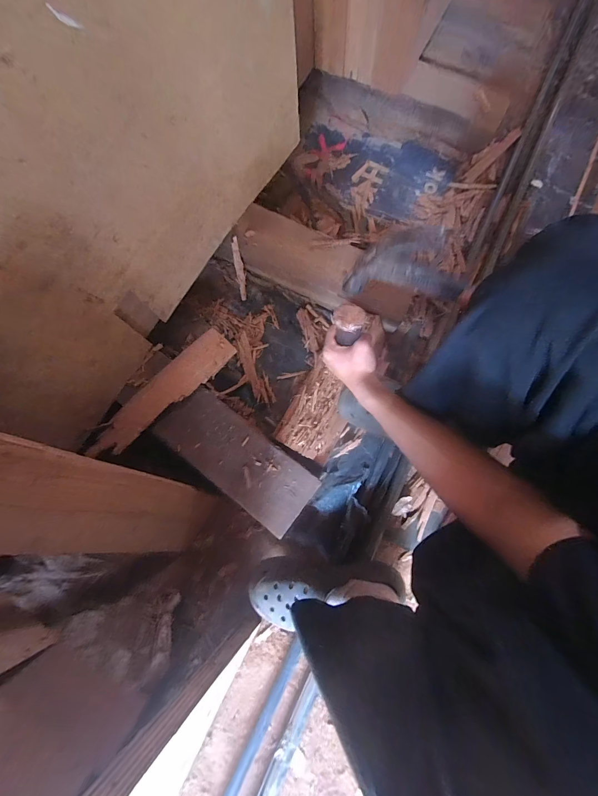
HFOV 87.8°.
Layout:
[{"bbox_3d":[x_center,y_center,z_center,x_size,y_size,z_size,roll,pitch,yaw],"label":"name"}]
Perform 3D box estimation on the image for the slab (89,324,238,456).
[{"bbox_3d":[-0.233,-0.010,0.533,0.066,0.019,0.279,44,81,10],"label":"slab"}]

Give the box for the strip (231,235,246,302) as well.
[{"bbox_3d":[-0.123,-0.266,0.643,0.017,0.010,0.118,-7,114,-1],"label":"strip"}]

